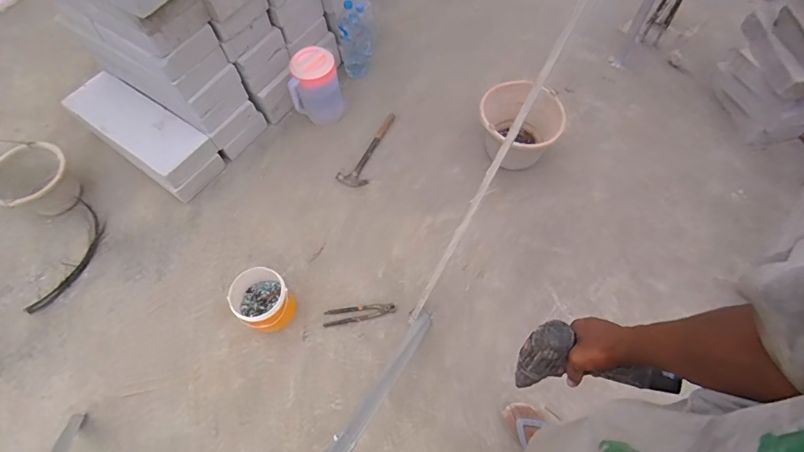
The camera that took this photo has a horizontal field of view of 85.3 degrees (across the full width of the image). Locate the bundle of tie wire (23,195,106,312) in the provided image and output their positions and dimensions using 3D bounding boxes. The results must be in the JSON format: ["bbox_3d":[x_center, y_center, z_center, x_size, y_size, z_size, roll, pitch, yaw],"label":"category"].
[{"bbox_3d":[-1.105,0.099,1.456,0.128,0.024,0.394,9,64,8],"label":"bundle of tie wire"}]

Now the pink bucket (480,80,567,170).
[{"bbox_3d":[0.395,-0.344,1.510,0.269,0.184,0.272,-1,63,3],"label":"pink bucket"}]

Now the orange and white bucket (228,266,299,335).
[{"bbox_3d":[-0.407,0.224,1.294,0.149,0.153,0.153,-1,63,3],"label":"orange and white bucket"}]

